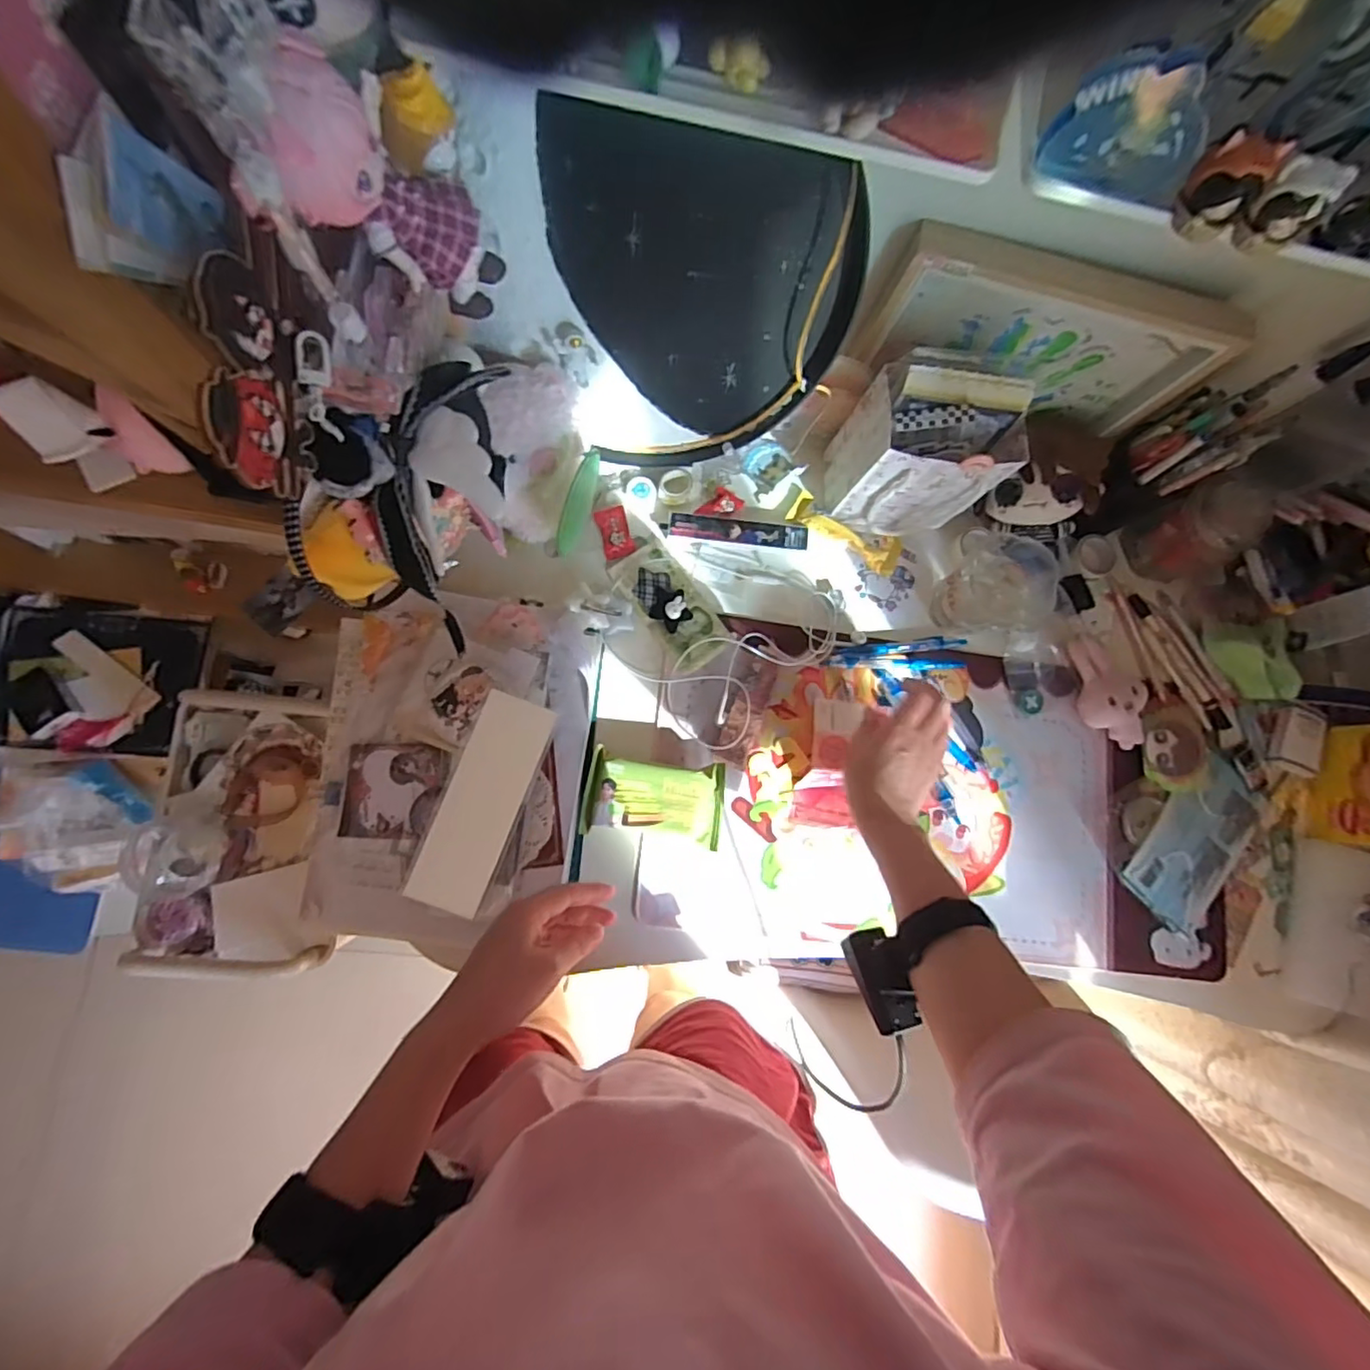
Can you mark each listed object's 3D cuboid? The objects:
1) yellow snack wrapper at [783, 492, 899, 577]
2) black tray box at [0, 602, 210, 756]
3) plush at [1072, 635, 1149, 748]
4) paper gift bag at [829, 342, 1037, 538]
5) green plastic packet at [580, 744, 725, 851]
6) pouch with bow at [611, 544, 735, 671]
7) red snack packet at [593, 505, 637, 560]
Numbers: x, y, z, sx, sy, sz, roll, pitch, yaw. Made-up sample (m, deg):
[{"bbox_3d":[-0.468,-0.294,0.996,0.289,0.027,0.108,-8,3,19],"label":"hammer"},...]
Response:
[{"bbox_3d":[0.160,-0.153,0.612,0.120,0.029,0.037,32,80,12],"label":"yellow snack wrapper"},{"bbox_3d":[-0.749,-0.006,0.777,0.232,0.042,0.181,8,80,-6],"label":"black tray box"},{"bbox_3d":[0.433,0.007,0.621,0.056,0.031,0.114,-5,83,-7],"label":"plush"},{"bbox_3d":[0.215,-0.207,0.557,0.129,0.157,0.078,9,82,-5],"label":"paper gift bag"},{"bbox_3d":[-0.028,0.102,0.551,0.121,0.031,0.071,9,82,-5],"label":"green plastic packet"},{"bbox_3d":[-0.010,-0.079,0.587,0.067,0.015,0.126,-35,88,-9],"label":"pouch with bow"},{"bbox_3d":[-0.068,-0.149,0.592,0.030,0.007,0.049,-17,85,-8],"label":"red snack packet"}]

